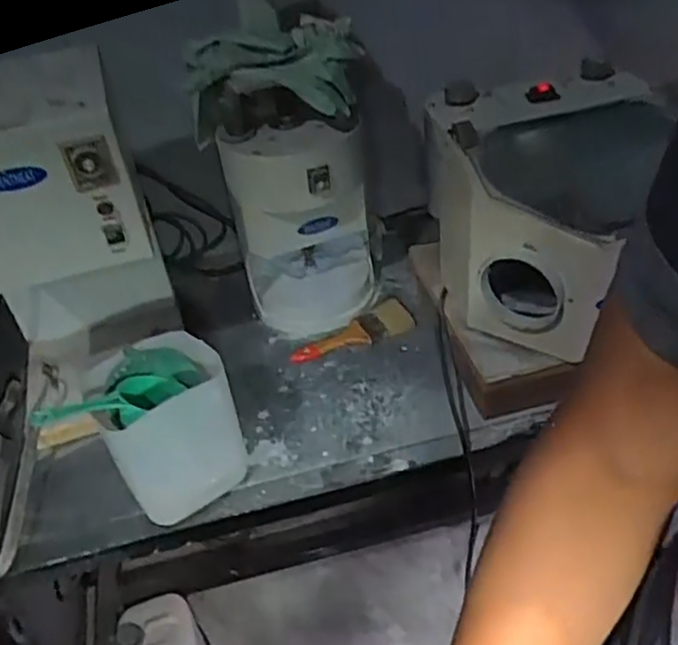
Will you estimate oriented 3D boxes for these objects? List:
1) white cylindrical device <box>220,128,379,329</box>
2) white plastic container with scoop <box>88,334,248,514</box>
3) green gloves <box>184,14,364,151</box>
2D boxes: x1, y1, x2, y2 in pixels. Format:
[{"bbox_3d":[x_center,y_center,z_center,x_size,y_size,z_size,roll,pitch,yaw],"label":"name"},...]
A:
[{"bbox_3d":[-0.056,-0.157,1.051,0.197,0.330,0.176,-7,40,-1],"label":"white cylindrical device"},{"bbox_3d":[-0.226,0.133,0.823,0.146,0.162,0.185,29,51,35],"label":"white plastic container with scoop"},{"bbox_3d":[-0.096,-0.332,0.929,0.245,0.143,0.136,-5,40,2],"label":"green gloves"}]

